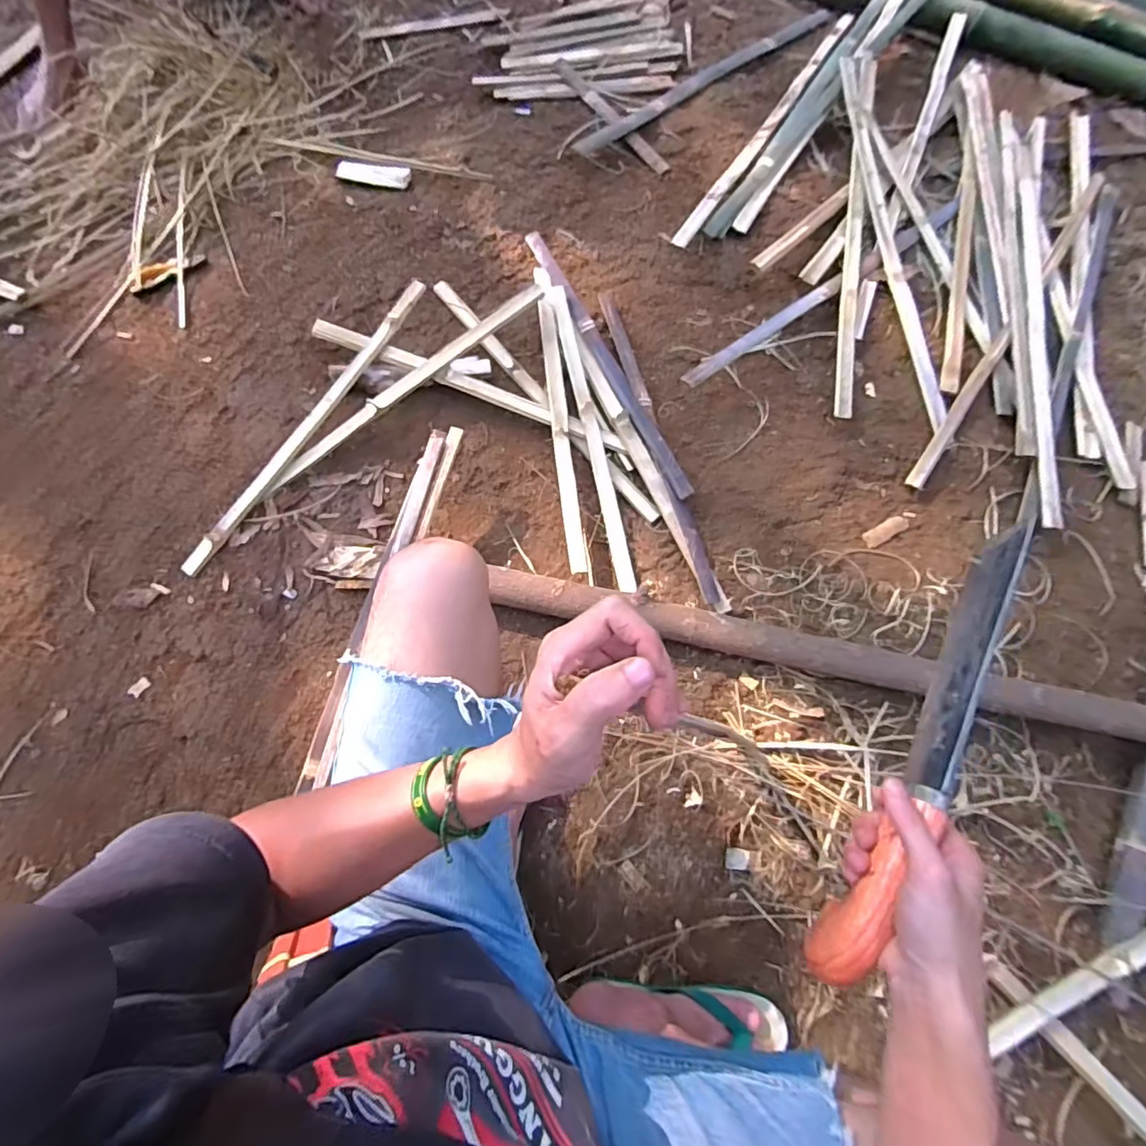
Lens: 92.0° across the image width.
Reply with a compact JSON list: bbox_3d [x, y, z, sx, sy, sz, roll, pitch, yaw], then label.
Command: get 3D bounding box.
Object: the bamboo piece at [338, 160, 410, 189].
[{"bbox_3d":[-0.432,-0.866,1.202,0.159,0.012,0.053,9,72,1],"label":"bamboo piece"}]

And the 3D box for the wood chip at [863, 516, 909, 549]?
[{"bbox_3d":[0.561,-0.076,0.991,0.093,0.005,0.030,-28,75,-11],"label":"wood chip"}]

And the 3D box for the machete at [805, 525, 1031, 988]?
[{"bbox_3d":[0.279,0.127,0.429,0.022,0.057,0.379,31,75,8],"label":"machete"}]

